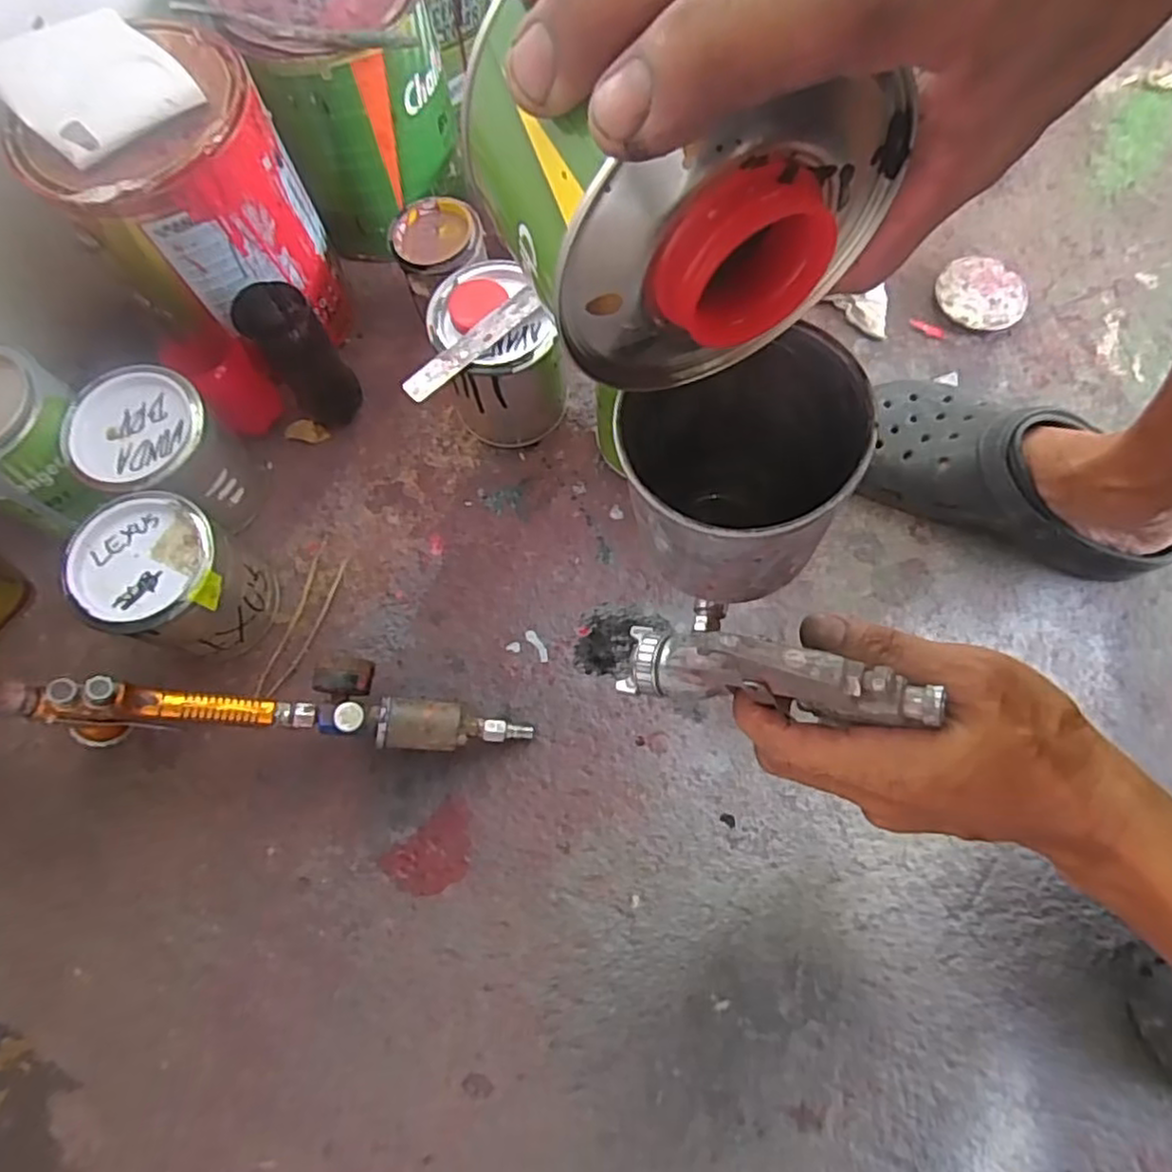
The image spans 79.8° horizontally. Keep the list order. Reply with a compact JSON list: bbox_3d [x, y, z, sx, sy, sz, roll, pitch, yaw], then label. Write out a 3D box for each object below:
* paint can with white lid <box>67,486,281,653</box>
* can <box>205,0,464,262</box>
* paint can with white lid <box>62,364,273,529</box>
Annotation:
[{"bbox_3d":[-0.303,-0.003,0.531,0.111,0.114,0.101,0,75,1],"label":"paint can with white lid"},{"bbox_3d":[-0.194,-0.419,0.598,0.150,0.179,0.172,-26,75,-5],"label":"can"},{"bbox_3d":[-0.332,-0.104,0.564,0.107,0.108,0.099,24,77,8],"label":"paint can with white lid"}]

